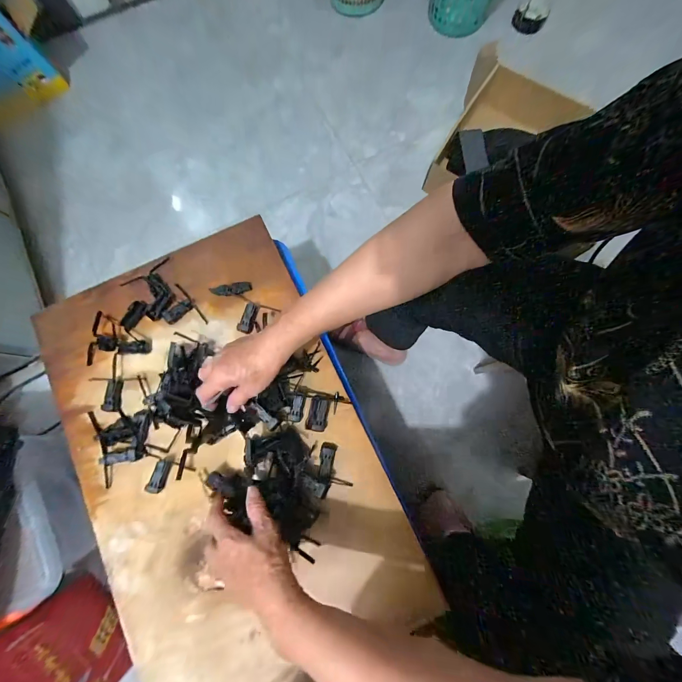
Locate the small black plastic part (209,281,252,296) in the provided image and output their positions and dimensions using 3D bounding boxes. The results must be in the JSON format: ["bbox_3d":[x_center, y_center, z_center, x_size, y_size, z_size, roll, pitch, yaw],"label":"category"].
[{"bbox_3d":[-0.176,-0.083,0.478,0.065,0.010,0.016,-8,80,-1],"label":"small black plastic part"}]

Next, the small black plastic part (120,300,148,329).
[{"bbox_3d":[-0.322,-0.041,0.462,0.024,0.005,0.046,32,81,6],"label":"small black plastic part"}]

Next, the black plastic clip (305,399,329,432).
[{"bbox_3d":[-0.033,0.108,0.438,0.027,0.014,0.045,10,80,3],"label":"black plastic clip"}]

